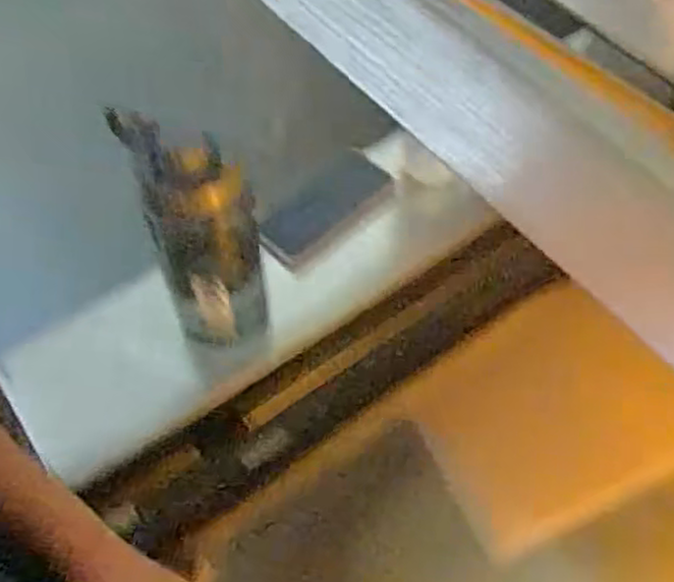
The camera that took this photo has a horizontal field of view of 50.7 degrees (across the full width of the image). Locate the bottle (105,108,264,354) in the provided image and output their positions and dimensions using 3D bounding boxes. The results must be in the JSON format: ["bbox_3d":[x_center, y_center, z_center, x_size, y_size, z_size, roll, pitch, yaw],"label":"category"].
[{"bbox_3d":[-0.109,-0.032,0.610,0.086,0.287,0.070,-11,56,-7],"label":"bottle"}]

